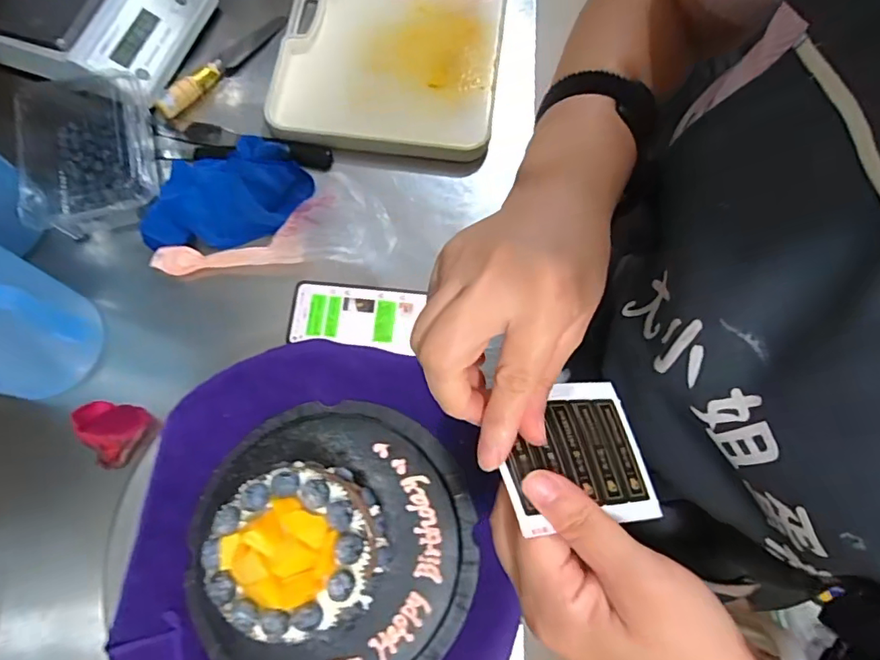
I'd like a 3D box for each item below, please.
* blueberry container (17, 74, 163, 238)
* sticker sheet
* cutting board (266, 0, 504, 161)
[{"bbox_3d":[-0.393,-0.197,0.587,0.141,0.046,0.185,-16,72,-5],"label":"blueberry container"},{"bbox_3d":[0.064,0.056,0.251,0.081,0.006,0.068,2,58,-28],"label":"sticker sheet"},{"bbox_3d":[-0.056,-0.389,0.671,0.260,0.022,0.361,7,72,2],"label":"cutting board"}]

